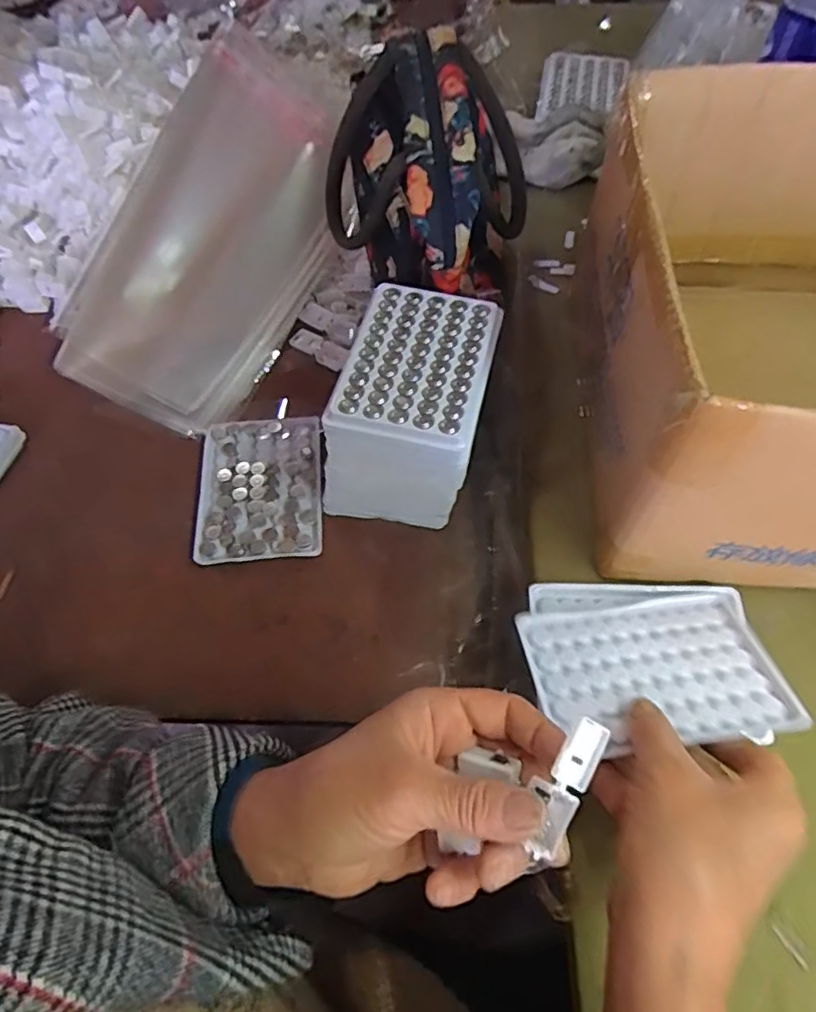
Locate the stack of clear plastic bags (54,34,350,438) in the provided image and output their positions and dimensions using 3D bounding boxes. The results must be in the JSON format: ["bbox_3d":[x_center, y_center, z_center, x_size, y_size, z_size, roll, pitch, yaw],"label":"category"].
[{"bbox_3d":[-0.169,-0.270,0.587,0.199,0.048,0.402,21,76,5],"label":"stack of clear plastic bags"}]

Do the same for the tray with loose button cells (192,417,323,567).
[{"bbox_3d":[-0.115,-0.014,0.493,0.094,0.008,0.122,-5,59,-2],"label":"tray with loose button cells"}]

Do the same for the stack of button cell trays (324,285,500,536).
[{"bbox_3d":[0.004,-0.068,0.455,0.101,0.108,0.127,12,60,8],"label":"stack of button cell trays"}]

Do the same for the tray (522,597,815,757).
[{"bbox_3d":[0.137,0.091,0.354,0.131,0.006,0.090,-7,40,-1],"label":"tray"}]

